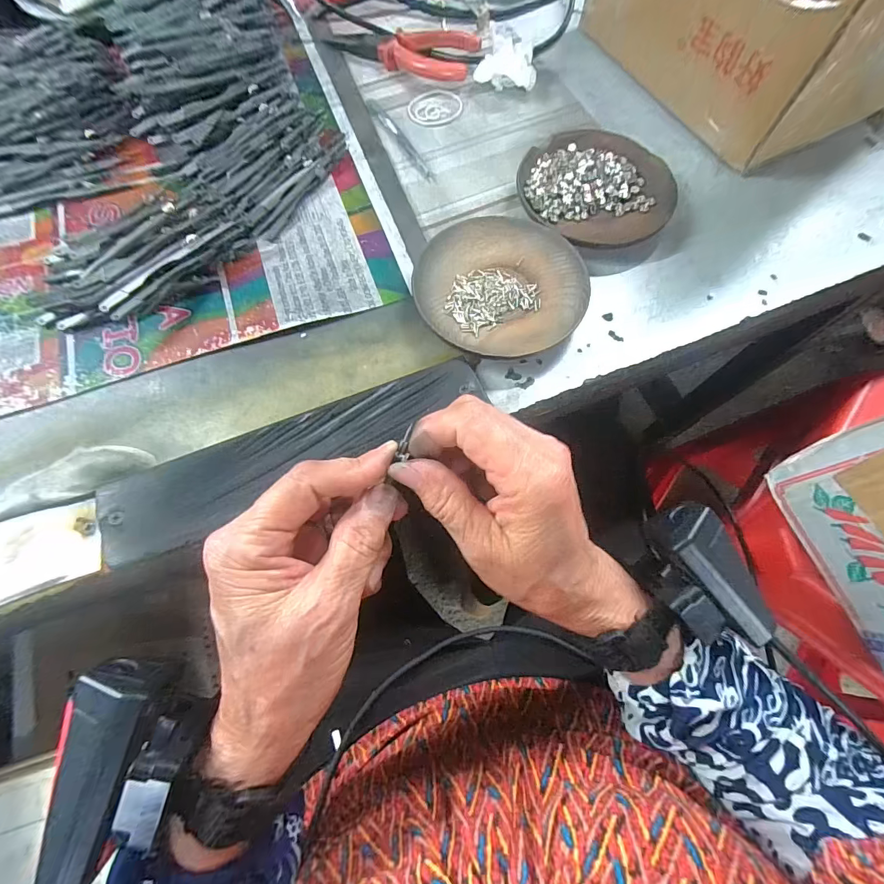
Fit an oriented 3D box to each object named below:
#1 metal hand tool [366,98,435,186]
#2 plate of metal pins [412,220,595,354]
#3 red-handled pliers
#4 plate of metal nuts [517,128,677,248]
[{"bbox_3d":[-0.034,-0.254,0.344,0.011,0.004,0.109,-28,72,-11],"label":"metal hand tool"},{"bbox_3d":[0.039,-0.108,0.285,0.112,0.016,0.110,0,69,-1],"label":"plate of metal pins"},{"bbox_3d":[-0.038,-0.356,0.373,0.138,0.020,0.038,11,70,3],"label":"red-handled pliers"},{"bbox_3d":[0.115,-0.196,0.316,0.111,0.020,0.102,0,69,-1],"label":"plate of metal nuts"}]

